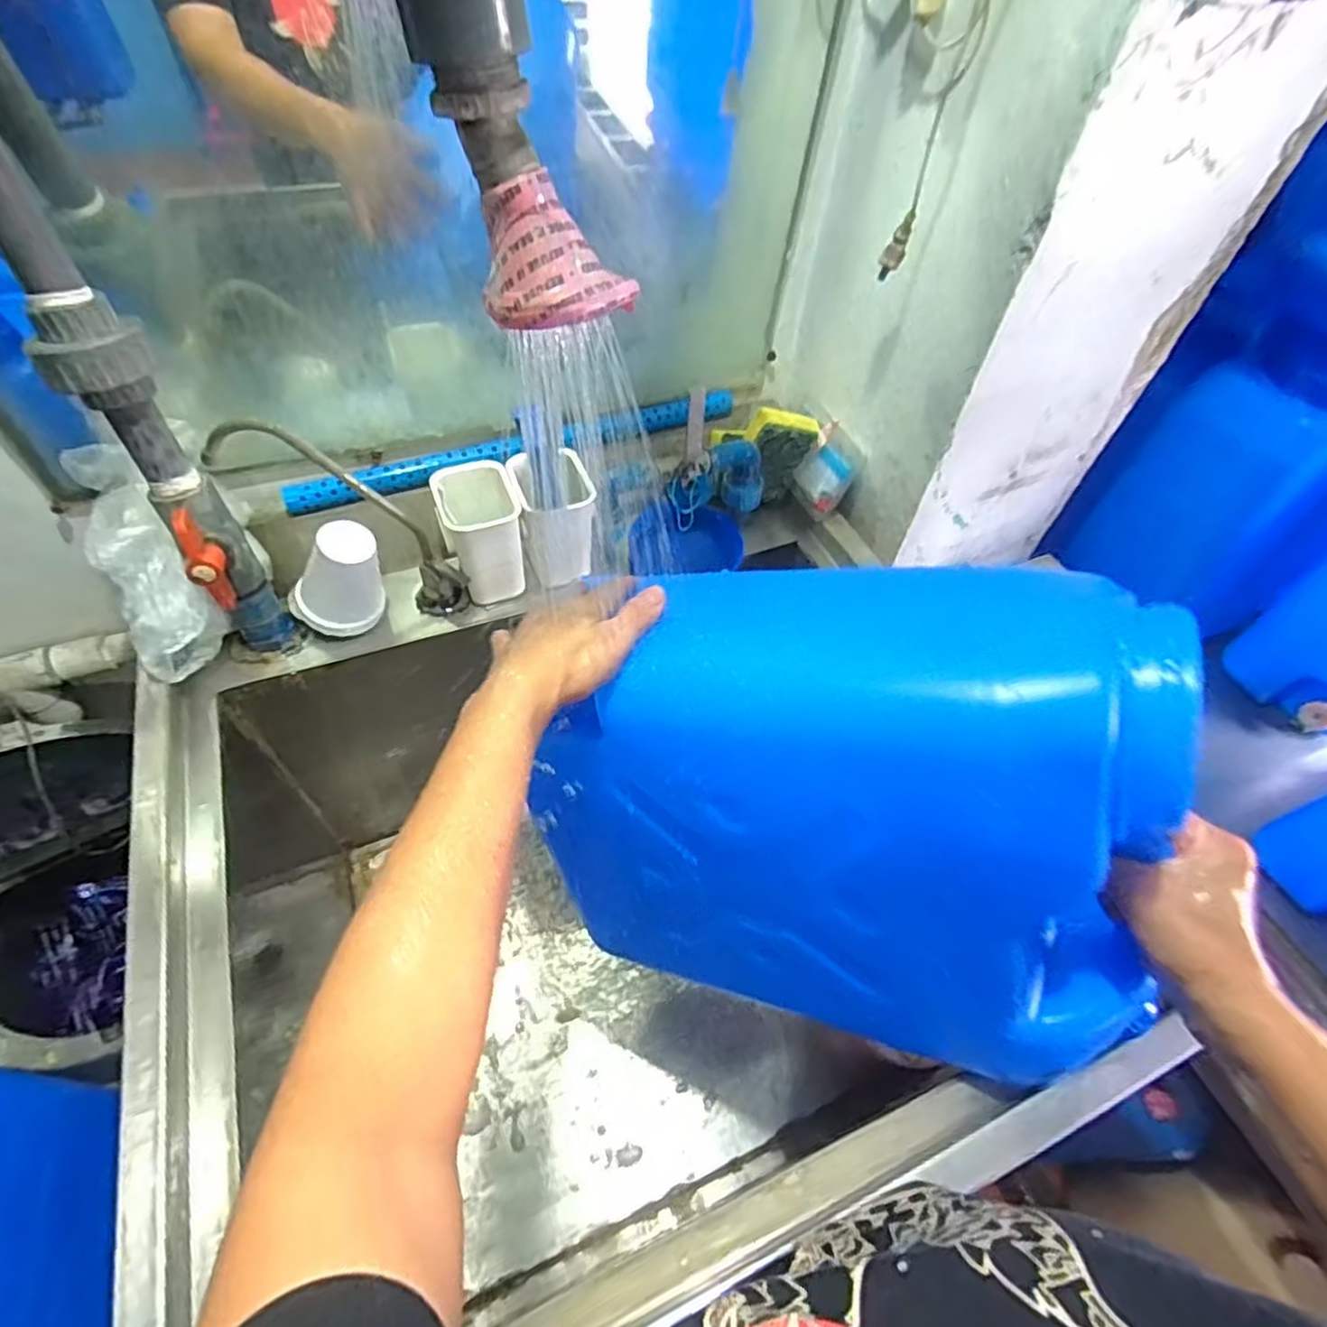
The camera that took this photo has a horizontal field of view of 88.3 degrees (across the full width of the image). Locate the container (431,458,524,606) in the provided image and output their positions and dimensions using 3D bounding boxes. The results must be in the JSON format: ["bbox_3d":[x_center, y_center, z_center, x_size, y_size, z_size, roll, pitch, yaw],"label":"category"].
[{"bbox_3d":[-0.179,-0.130,0.679,0.074,0.113,0.087,-13,55,-14],"label":"container"}]

